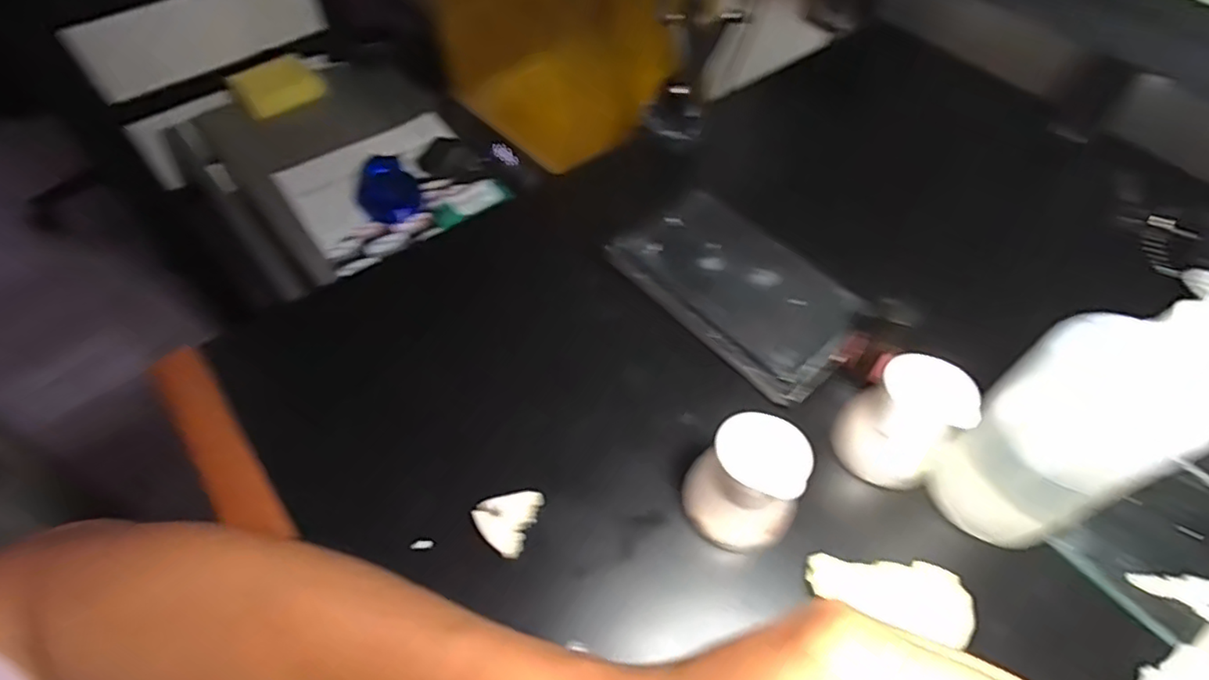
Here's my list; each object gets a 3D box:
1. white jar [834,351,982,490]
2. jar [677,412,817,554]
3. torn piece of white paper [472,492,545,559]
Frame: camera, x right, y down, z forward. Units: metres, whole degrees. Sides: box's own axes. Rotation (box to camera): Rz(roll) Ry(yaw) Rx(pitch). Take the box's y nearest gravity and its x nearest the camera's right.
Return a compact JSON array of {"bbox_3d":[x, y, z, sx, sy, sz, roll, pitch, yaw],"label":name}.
[{"bbox_3d":[0.152,0.042,0.312,0.044,0.057,0.046,0,55,0],"label":"white jar"},{"bbox_3d":[0.067,0.069,0.292,0.048,0.061,0.044,0,55,0],"label":"jar"},{"bbox_3d":[-0.049,0.088,0.307,0.027,0.012,0.033,20,57,13],"label":"torn piece of white paper"}]

